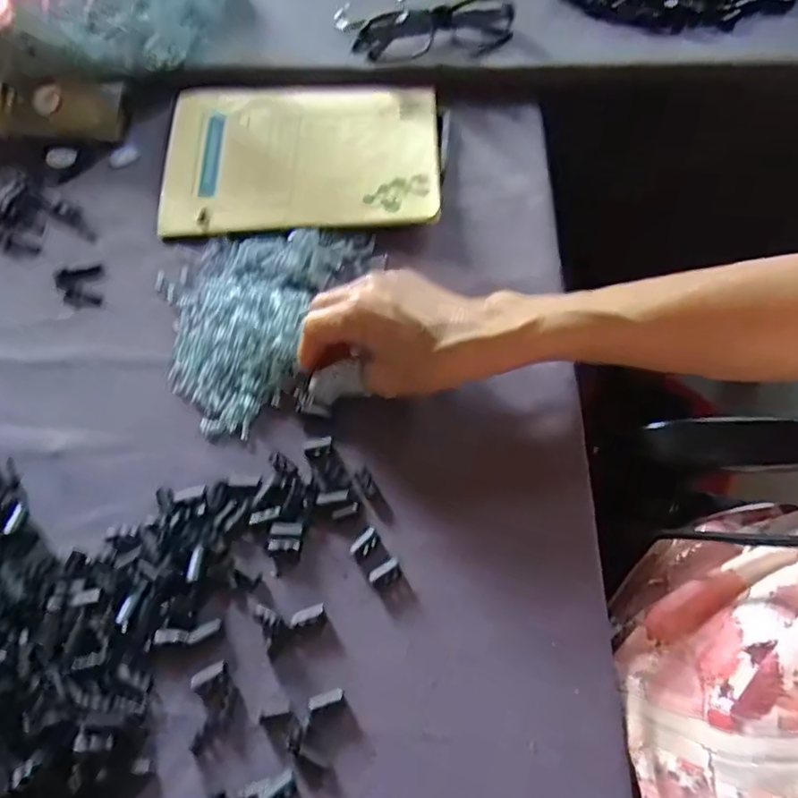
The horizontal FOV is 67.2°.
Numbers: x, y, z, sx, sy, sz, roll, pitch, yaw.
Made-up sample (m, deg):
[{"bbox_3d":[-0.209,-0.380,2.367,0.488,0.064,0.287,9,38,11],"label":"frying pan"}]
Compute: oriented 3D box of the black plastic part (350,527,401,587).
[{"bbox_3d":[-0.013,0.089,0.336,0.018,0.011,0.029,-35,68,-14],"label":"black plastic part"}]

